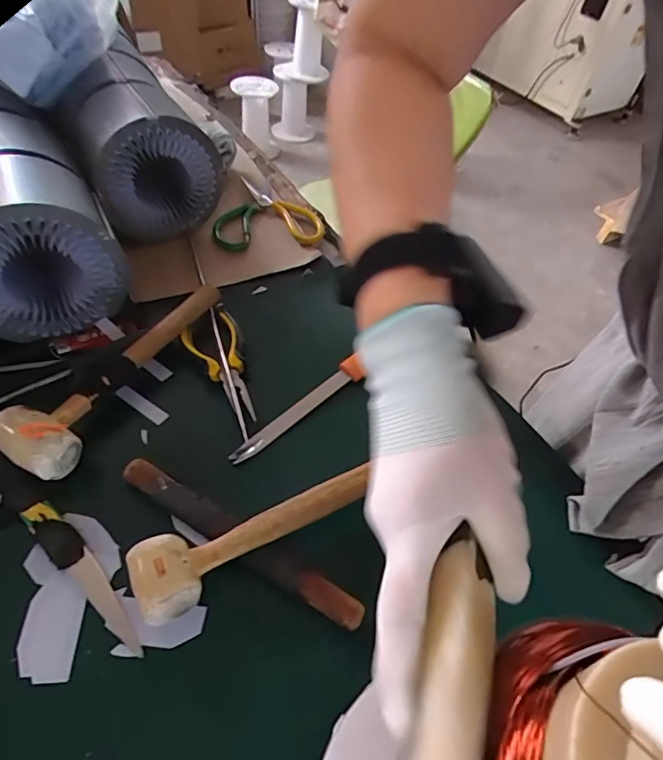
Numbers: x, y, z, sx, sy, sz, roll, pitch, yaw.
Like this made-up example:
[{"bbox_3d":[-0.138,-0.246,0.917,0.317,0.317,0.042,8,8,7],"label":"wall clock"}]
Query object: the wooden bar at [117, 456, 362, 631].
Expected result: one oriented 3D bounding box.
[{"bbox_3d":[-0.075,0.127,0.390,0.224,0.026,0.026,28,54,16],"label":"wooden bar"}]

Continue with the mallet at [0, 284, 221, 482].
[{"bbox_3d":[-0.201,-0.013,0.476,0.090,0.041,0.257,28,54,15],"label":"mallet"}]

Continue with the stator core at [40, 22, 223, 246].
[{"bbox_3d":[-0.253,-0.290,0.617,0.148,0.147,0.175,-29,60,-27],"label":"stator core"}]

